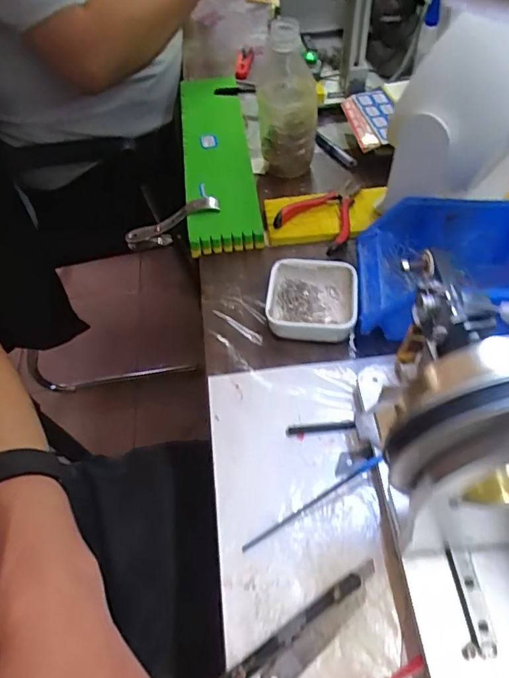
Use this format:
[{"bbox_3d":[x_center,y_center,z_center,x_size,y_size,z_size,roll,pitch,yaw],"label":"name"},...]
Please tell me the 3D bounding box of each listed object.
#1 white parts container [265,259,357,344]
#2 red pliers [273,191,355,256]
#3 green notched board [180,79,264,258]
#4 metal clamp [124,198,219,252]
[{"bbox_3d":[0.054,-0.037,0.491,0.085,0.031,0.087,7,54,10],"label":"white parts container"},{"bbox_3d":[0.065,-0.135,0.570,0.082,0.014,0.097,8,54,10],"label":"red pliers"},{"bbox_3d":[-0.051,-0.249,0.667,0.080,0.026,0.381,-3,50,-7],"label":"green notched board"},{"bbox_3d":[-0.093,-0.132,0.600,0.119,0.039,0.022,-24,51,16],"label":"metal clamp"}]

